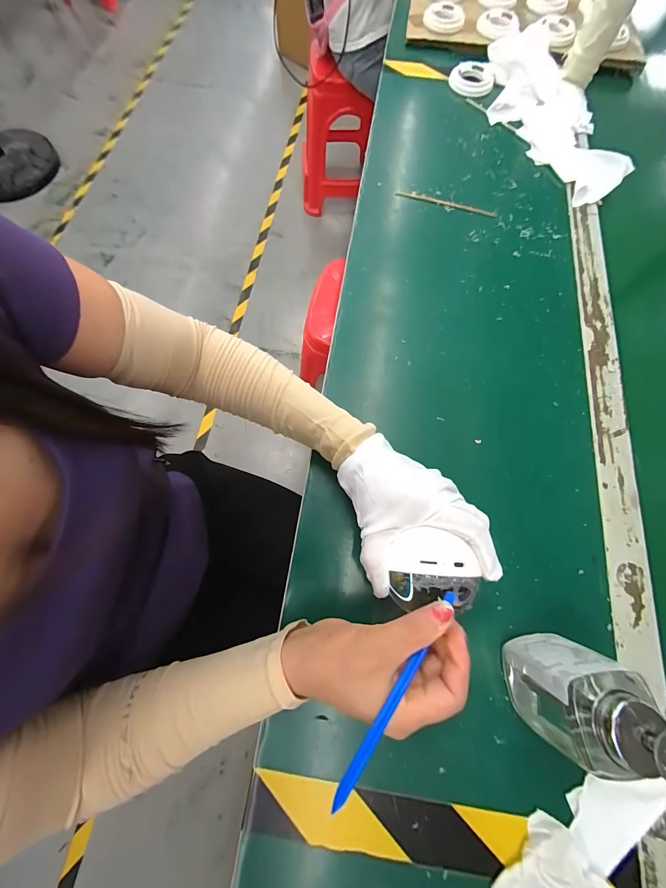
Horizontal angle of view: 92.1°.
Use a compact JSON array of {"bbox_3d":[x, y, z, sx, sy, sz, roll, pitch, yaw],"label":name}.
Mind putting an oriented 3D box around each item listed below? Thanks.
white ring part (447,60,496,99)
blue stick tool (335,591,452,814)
[{"bbox_3d":[0.239,-0.629,0.553,0.073,0.016,0.069,17,71,4],"label":"white ring part"},{"bbox_3d":[0.041,0.146,0.192,0.006,0.006,0.125,40,63,11],"label":"blue stick tool"}]

